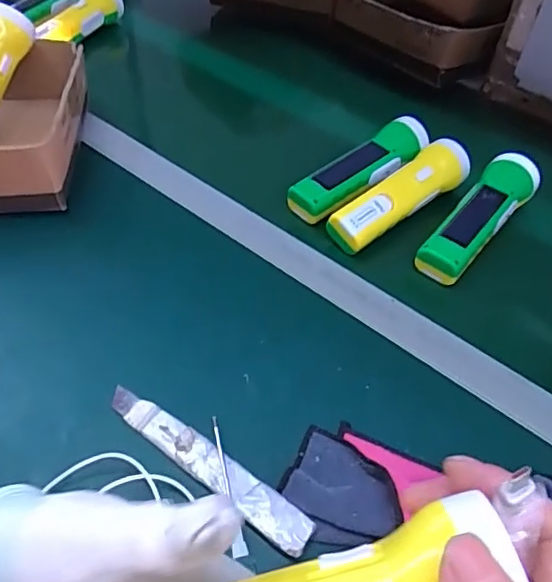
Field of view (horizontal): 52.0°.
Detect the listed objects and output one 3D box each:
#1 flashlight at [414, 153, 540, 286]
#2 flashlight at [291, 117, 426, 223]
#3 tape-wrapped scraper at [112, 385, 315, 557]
[{"bbox_3d":[0.199,-0.072,0.557,0.049,0.053,0.167,34,56,25],"label":"flashlight"},{"bbox_3d":[0.090,-0.128,0.590,0.165,0.043,0.050,-31,56,-26],"label":"flashlight"},{"bbox_3d":[-0.049,0.118,0.390,0.171,0.005,0.026,30,54,23],"label":"tape-wrapped scraper"}]

